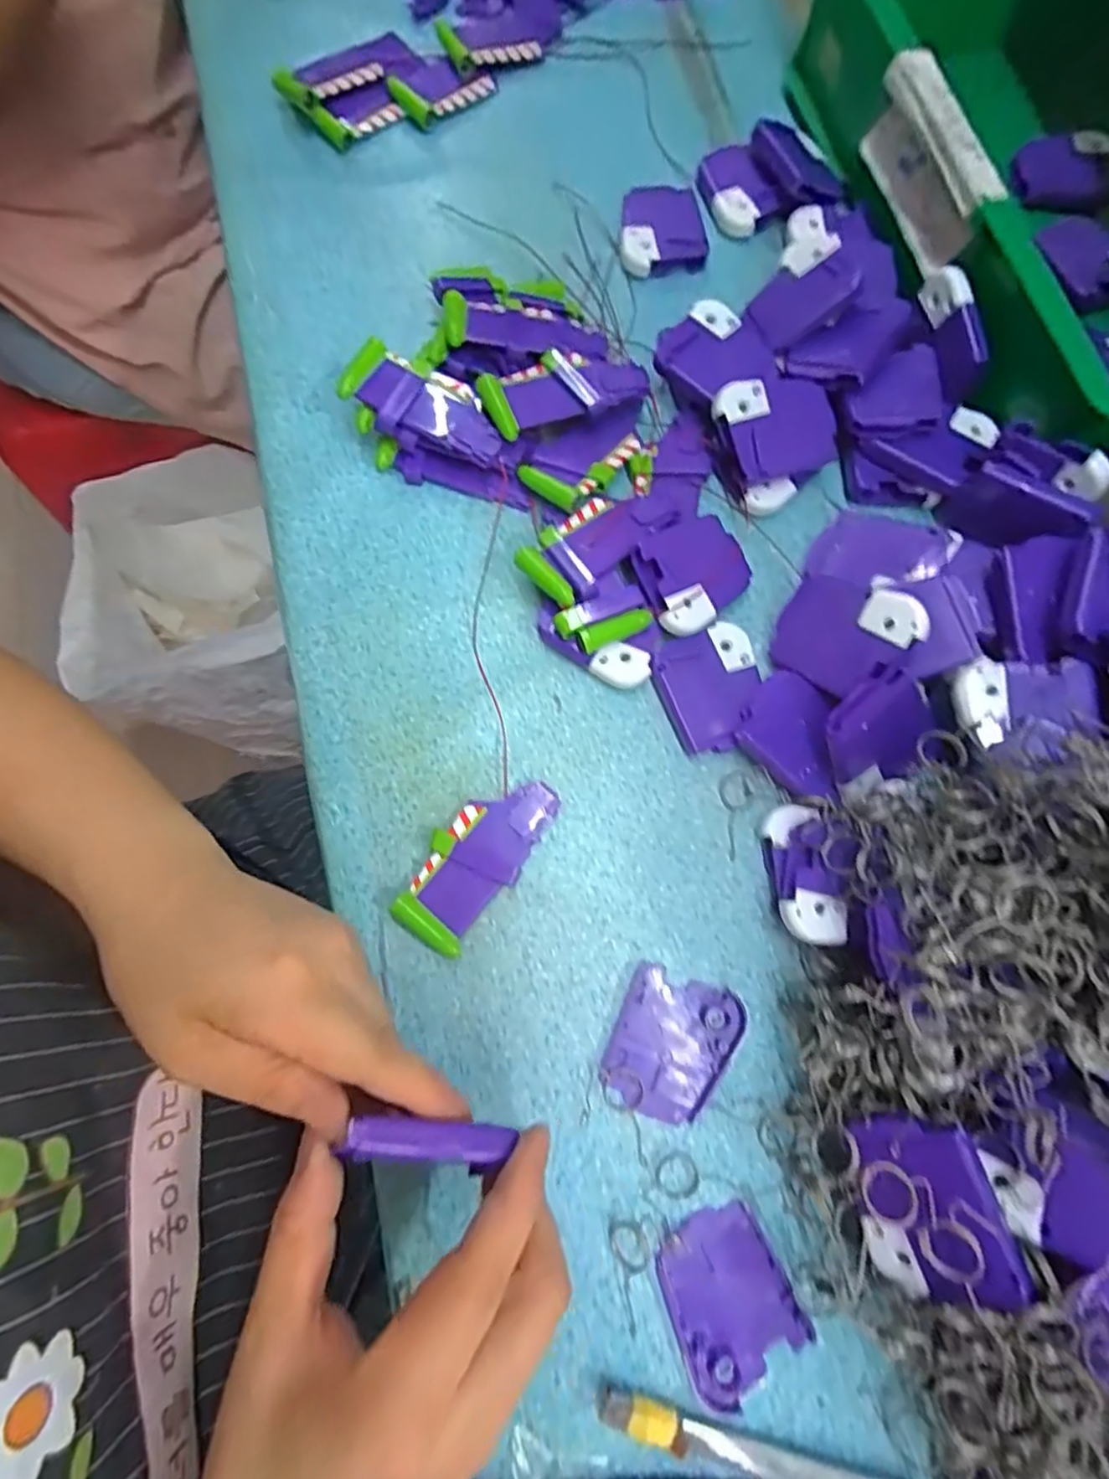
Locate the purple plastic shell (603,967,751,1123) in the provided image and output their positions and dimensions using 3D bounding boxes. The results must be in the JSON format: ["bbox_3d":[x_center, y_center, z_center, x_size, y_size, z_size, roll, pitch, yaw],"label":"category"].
[{"bbox_3d":[0.053,0.138,0.287,0.052,0.004,0.060,21,78,5],"label":"purple plastic shell"}]

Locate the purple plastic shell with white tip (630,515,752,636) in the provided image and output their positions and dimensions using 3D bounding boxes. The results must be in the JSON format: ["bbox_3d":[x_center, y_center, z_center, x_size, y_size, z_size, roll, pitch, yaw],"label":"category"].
[{"bbox_3d":[0.072,-0.085,0.326,0.061,0.011,0.052,-28,87,-23],"label":"purple plastic shell with white tip"}]

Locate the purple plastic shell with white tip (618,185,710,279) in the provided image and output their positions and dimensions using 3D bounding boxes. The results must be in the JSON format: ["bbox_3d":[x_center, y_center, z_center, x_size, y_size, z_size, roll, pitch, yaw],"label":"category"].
[{"bbox_3d":[0.067,-0.314,0.390,0.052,0.015,0.060,-1,77,0],"label":"purple plastic shell with white tip"}]

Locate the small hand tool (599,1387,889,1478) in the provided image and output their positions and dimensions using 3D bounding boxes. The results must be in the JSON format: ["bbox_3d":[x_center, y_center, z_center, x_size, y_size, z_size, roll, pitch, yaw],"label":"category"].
[{"bbox_3d":[0.078,0.279,0.245,0.126,0.013,0.013,17,78,5],"label":"small hand tool"}]

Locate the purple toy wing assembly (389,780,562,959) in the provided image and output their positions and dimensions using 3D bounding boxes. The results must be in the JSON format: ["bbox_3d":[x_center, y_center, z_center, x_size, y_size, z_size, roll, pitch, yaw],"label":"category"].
[{"bbox_3d":[-0.036,0.055,0.301,0.040,0.014,0.088,36,80,8],"label":"purple toy wing assembly"}]

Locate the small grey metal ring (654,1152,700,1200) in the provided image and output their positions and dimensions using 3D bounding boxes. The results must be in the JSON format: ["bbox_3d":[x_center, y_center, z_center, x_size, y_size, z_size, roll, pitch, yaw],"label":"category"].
[{"bbox_3d":[0.054,0.190,0.276,0.018,0.004,0.018,0,77,1],"label":"small grey metal ring"}]

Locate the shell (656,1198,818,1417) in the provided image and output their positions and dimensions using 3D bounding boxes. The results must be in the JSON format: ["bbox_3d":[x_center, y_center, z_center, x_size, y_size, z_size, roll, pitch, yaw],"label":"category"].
[{"bbox_3d":[0.073,0.232,0.262,0.050,0.008,0.061,-23,78,-5],"label":"shell"}]

